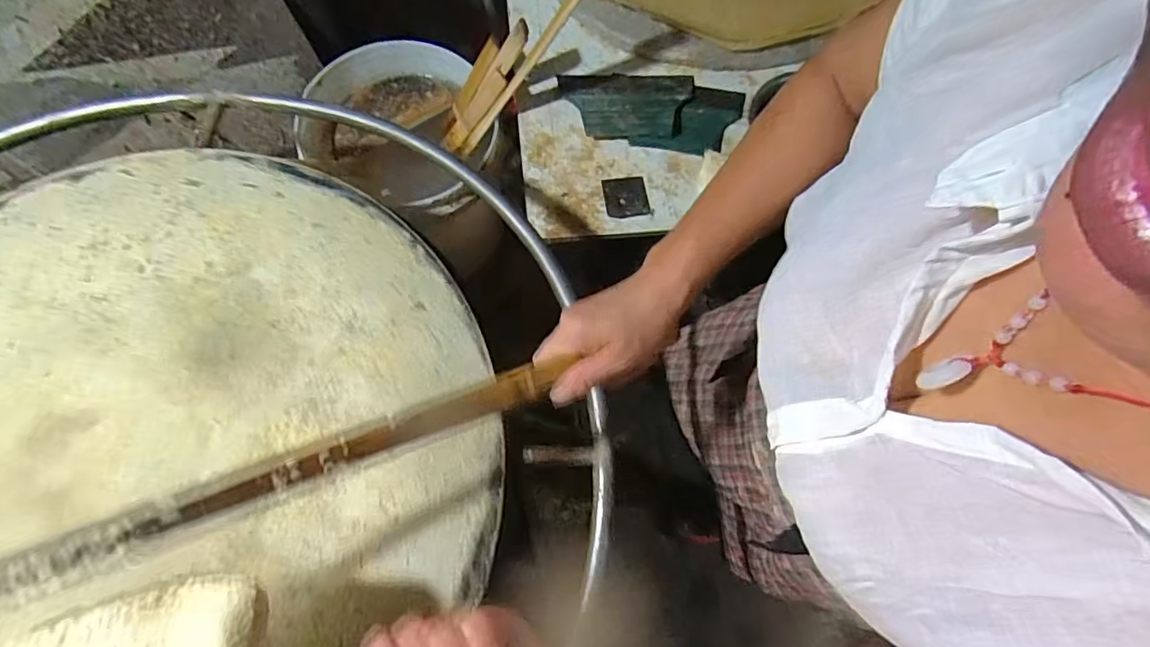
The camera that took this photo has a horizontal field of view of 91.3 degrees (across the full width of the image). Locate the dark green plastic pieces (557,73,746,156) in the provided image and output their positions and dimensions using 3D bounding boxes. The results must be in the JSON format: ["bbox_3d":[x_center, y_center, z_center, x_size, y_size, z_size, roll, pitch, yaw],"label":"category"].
[{"bbox_3d":[0.110,-0.314,0.805,0.260,0.031,0.123,7,73,1],"label":"dark green plastic pieces"}]

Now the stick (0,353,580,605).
[{"bbox_3d":[-0.177,0.094,0.360,0.370,0.024,0.023,-19,74,-20],"label":"stick"}]

